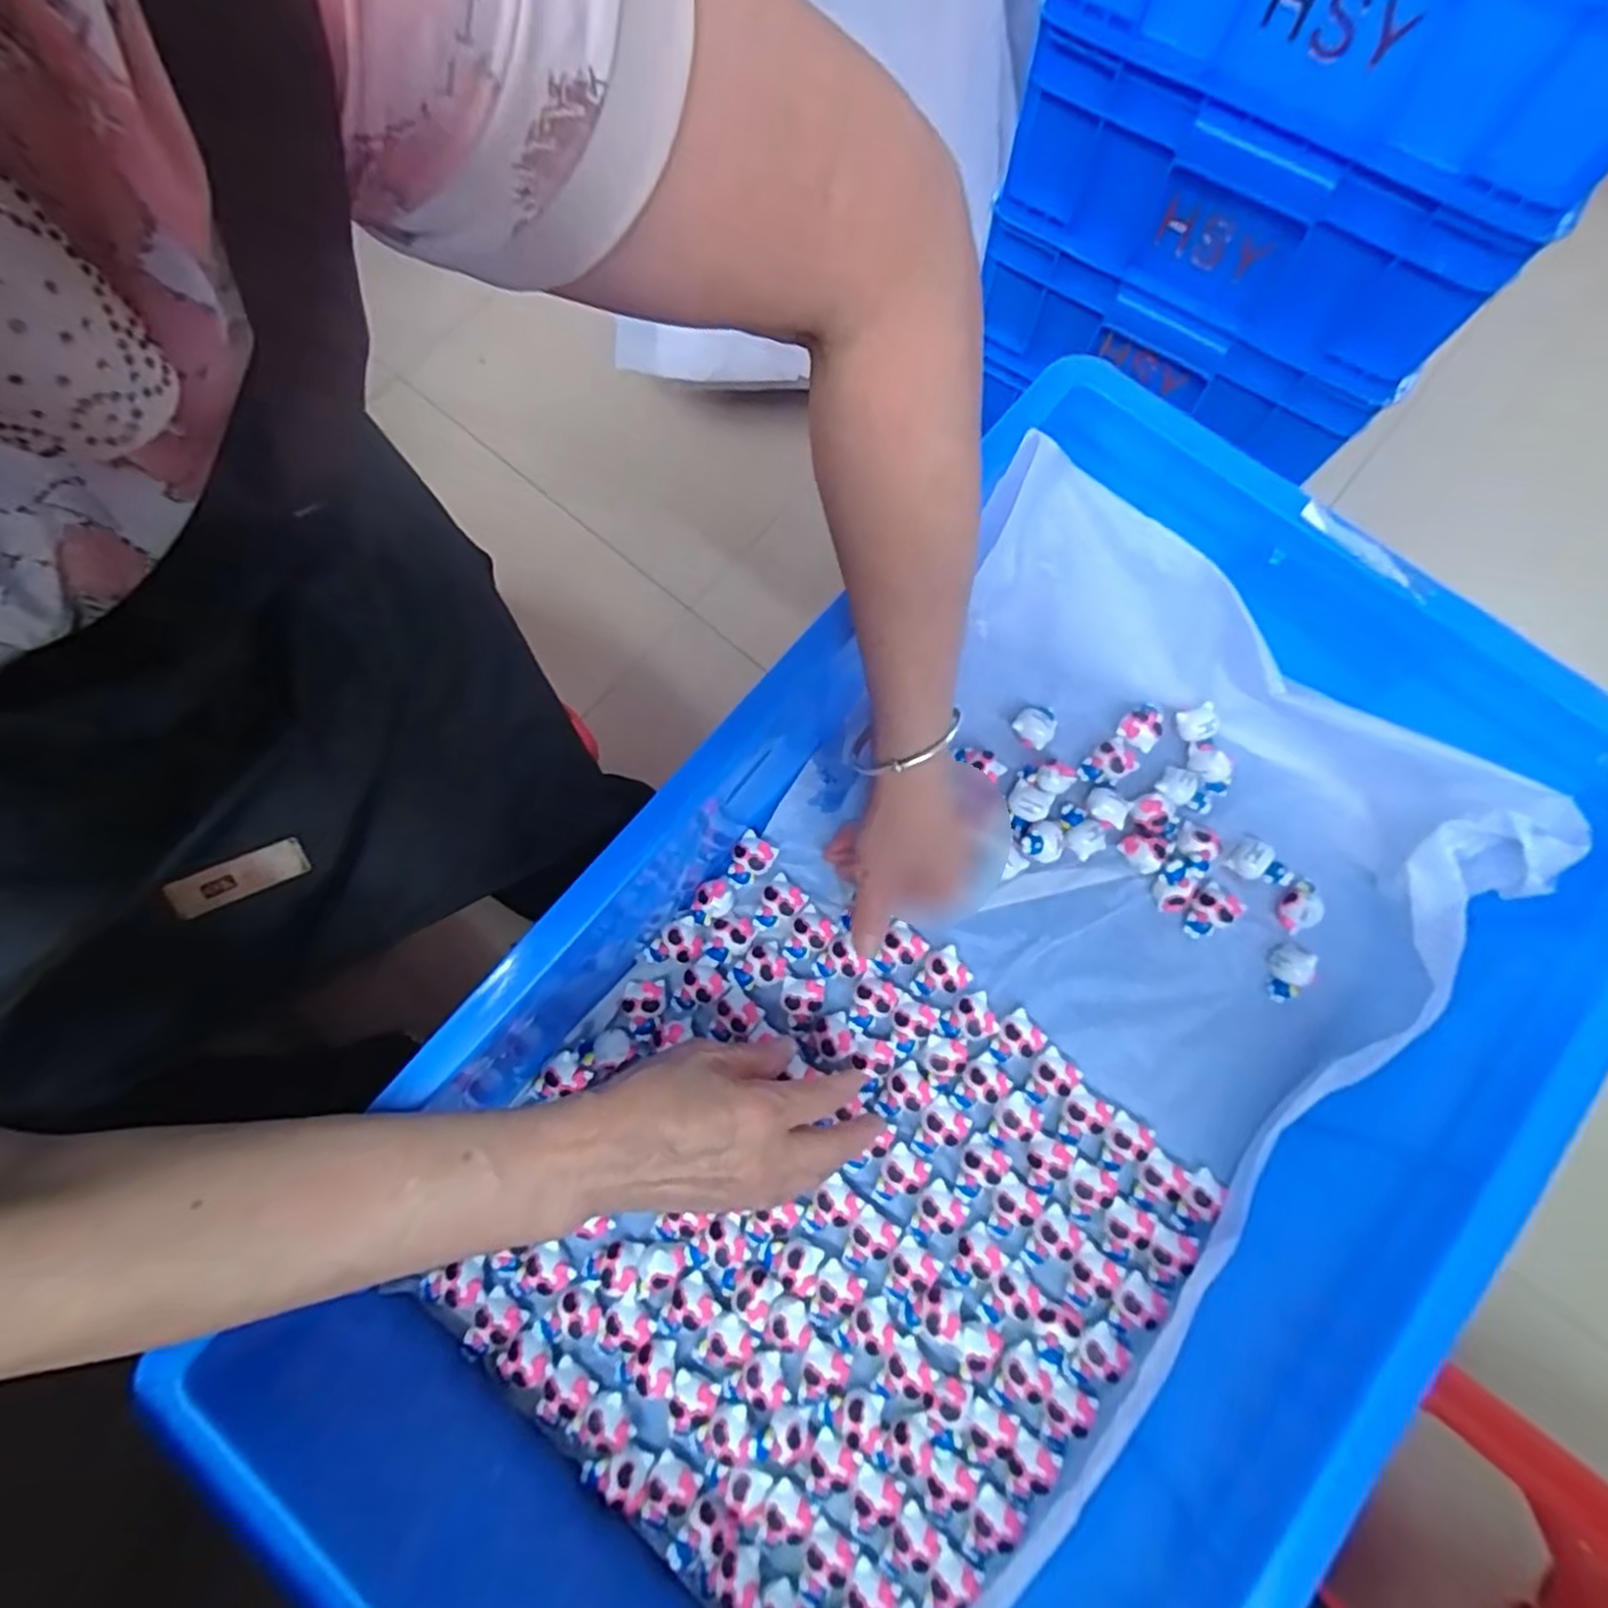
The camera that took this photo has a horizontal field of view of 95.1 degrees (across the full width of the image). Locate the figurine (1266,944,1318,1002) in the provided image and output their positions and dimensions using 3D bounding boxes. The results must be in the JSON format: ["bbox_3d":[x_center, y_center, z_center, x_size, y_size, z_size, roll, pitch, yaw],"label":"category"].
[{"bbox_3d":[0.295,0.102,0.445,0.017,0.024,0.036,9,77,2],"label":"figurine"}]

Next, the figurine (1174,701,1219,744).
[{"bbox_3d":[0.260,-0.053,0.483,0.024,0.013,0.022,0,77,0],"label":"figurine"}]

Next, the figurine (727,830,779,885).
[{"bbox_3d":[-0.034,0.036,0.463,0.025,0.018,0.031,34,79,8],"label":"figurine"}]

